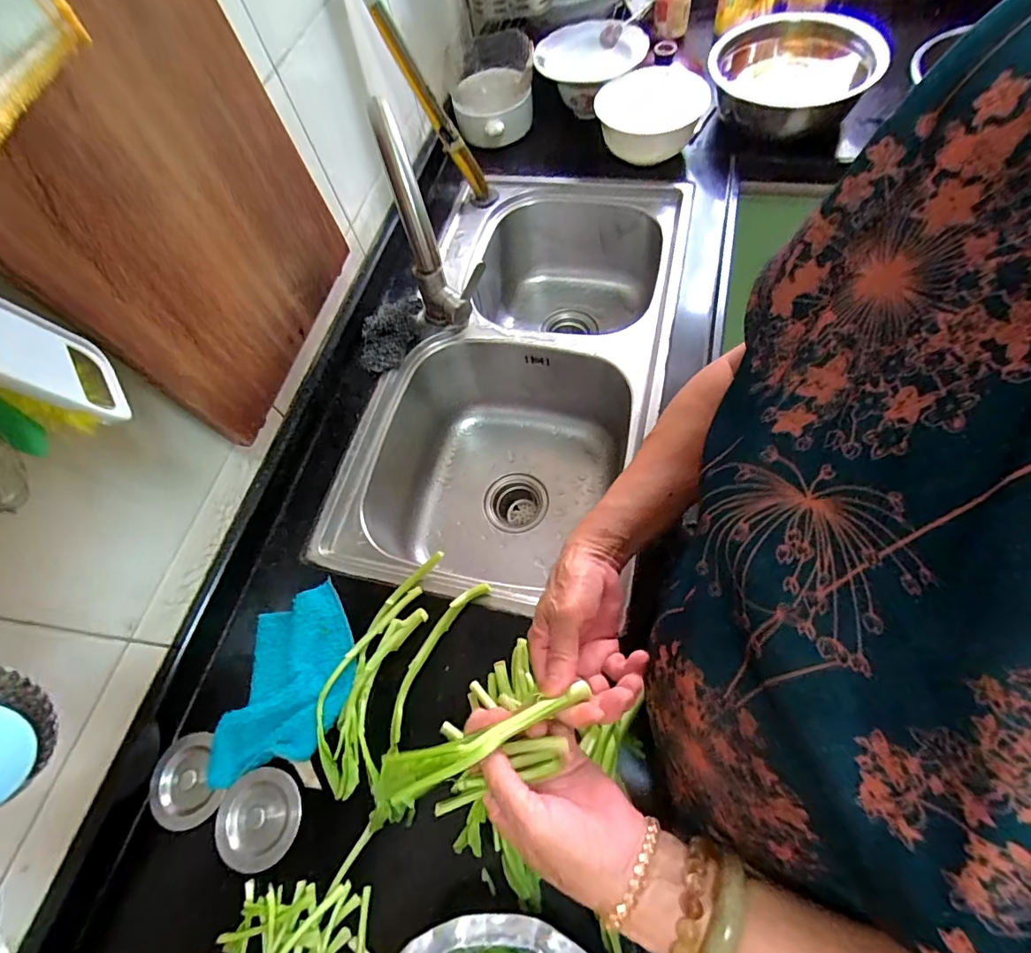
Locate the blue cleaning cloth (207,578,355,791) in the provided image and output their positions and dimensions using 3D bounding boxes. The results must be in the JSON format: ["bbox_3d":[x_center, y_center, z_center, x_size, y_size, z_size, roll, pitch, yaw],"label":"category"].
[{"bbox_3d":[-0.248,0.227,0.563,0.130,0.027,0.206,4,65,9],"label":"blue cleaning cloth"}]

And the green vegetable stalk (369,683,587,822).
[{"bbox_3d":[-0.024,0.180,0.342,0.149,0.029,0.036,-23,66,-4],"label":"green vegetable stalk"}]

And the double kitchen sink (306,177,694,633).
[{"bbox_3d":[0.021,-0.164,0.857,0.424,0.229,0.804,14,67,13],"label":"double kitchen sink"}]

